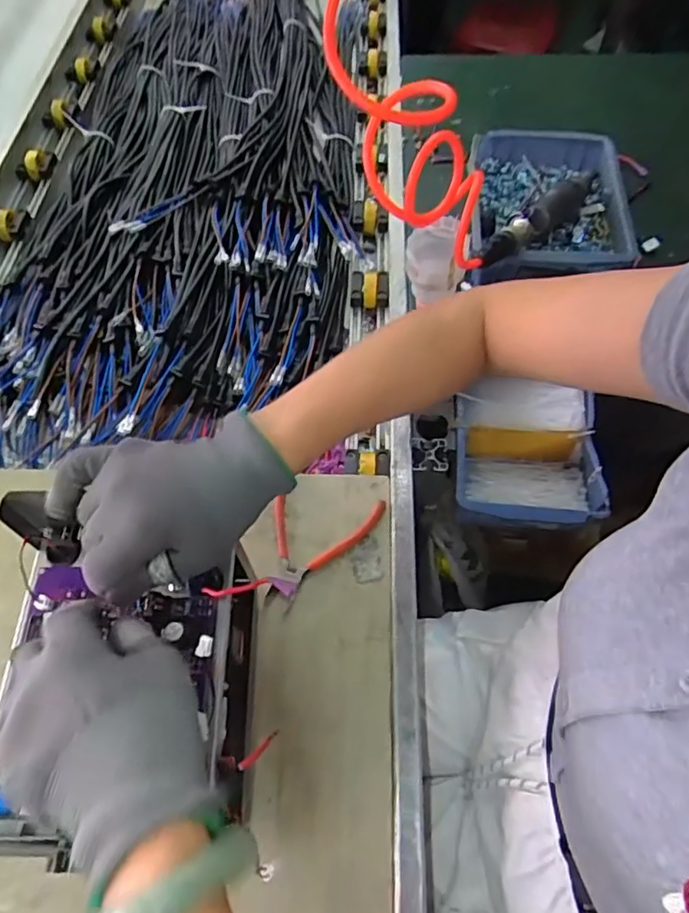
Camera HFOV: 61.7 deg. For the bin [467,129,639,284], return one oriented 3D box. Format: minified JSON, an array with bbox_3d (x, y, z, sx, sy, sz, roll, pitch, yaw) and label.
[{"bbox_3d":[0.260,-0.311,0.714,0.200,0.060,0.242,2,60,2],"label":"bin"}]

